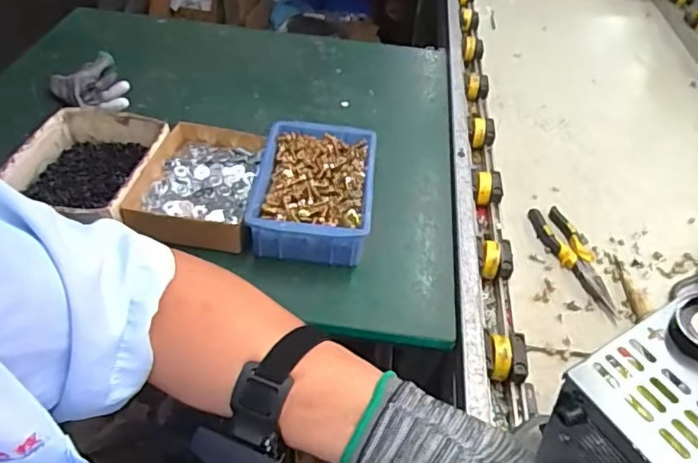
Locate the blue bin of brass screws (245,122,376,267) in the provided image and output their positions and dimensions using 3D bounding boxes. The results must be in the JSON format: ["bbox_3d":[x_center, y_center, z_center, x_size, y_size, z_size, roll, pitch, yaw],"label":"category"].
[{"bbox_3d":[-0.042,-0.047,0.676,0.135,0.064,0.190,6,44,0],"label":"blue bin of brass screws"}]

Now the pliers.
[{"bbox_3d":[0.312,0.035,0.763,0.053,0.011,0.195,-10,46,-15],"label":"pliers"}]

